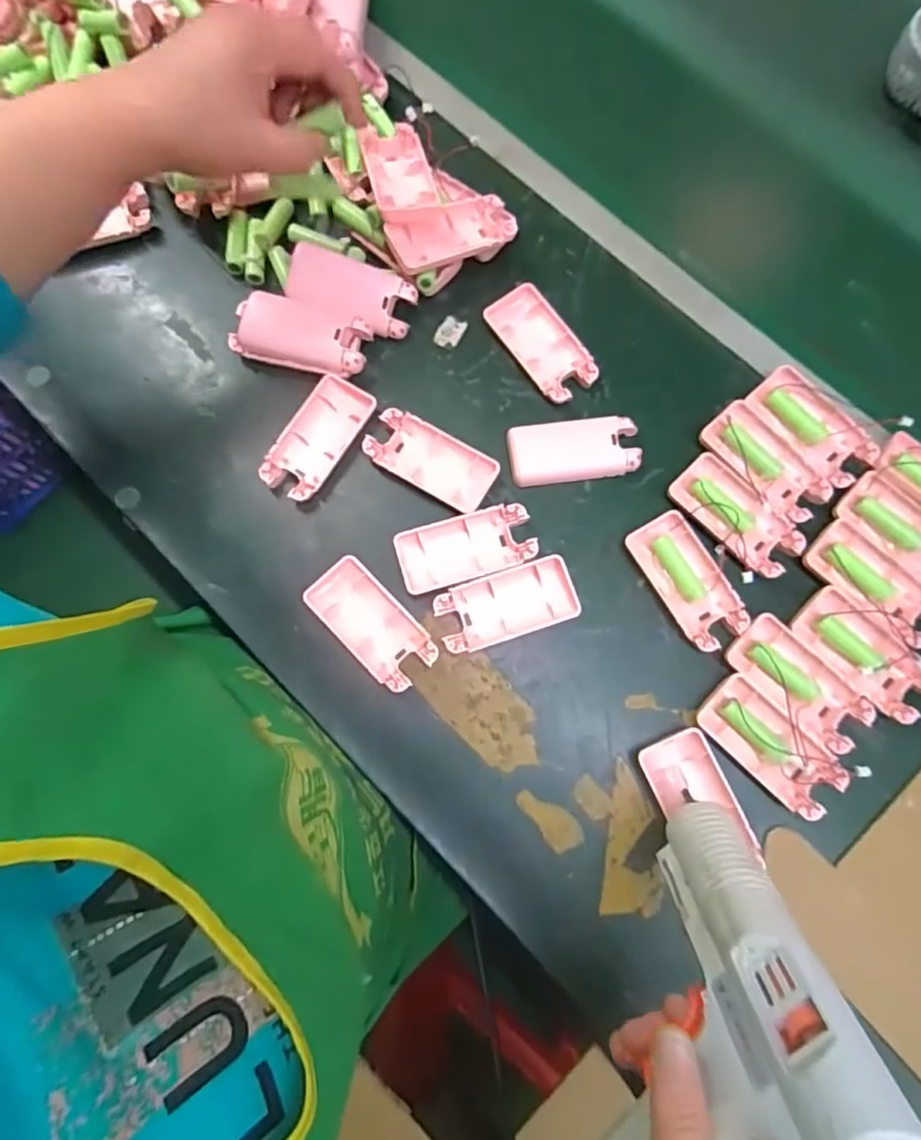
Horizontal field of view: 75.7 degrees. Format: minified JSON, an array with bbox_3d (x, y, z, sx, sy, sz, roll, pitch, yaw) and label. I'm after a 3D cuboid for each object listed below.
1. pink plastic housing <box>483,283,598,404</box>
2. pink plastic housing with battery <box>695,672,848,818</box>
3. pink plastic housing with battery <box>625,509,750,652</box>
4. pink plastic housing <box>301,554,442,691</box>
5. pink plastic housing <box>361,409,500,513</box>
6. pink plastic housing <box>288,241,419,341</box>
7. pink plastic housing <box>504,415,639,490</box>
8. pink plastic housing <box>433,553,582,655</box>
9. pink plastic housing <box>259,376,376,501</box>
[{"bbox_3d":[0.062,-0.173,0.455,0.045,0.015,0.095,-35,81,-6],"label":"pink plastic housing"},{"bbox_3d":[0.202,0.117,0.389,0.043,0.014,0.092,-44,82,-8],"label":"pink plastic housing with battery"},{"bbox_3d":[0.159,0.007,0.415,0.045,0.014,0.095,-30,81,-6],"label":"pink plastic housing with battery"},{"bbox_3d":[-0.061,0.037,0.405,0.045,0.013,0.093,-44,82,-8],"label":"pink plastic housing"},{"bbox_3d":[-0.022,-0.080,0.434,0.094,0.013,0.045,30,80,5],"label":"pink plastic housing"},{"bbox_3d":[-0.086,-0.210,0.443,0.099,0.012,0.052,18,80,3],"label":"pink plastic housing"},{"bbox_3d":[0.083,-0.088,0.436,0.093,0.013,0.044,-7,79,-2],"label":"pink plastic housing"},{"bbox_3d":[0.031,0.025,0.410,0.095,0.015,0.045,-17,80,-3],"label":"pink plastic housing"},{"bbox_3d":[-0.106,-0.097,0.441,0.045,0.017,0.095,32,81,6],"label":"pink plastic housing"}]

